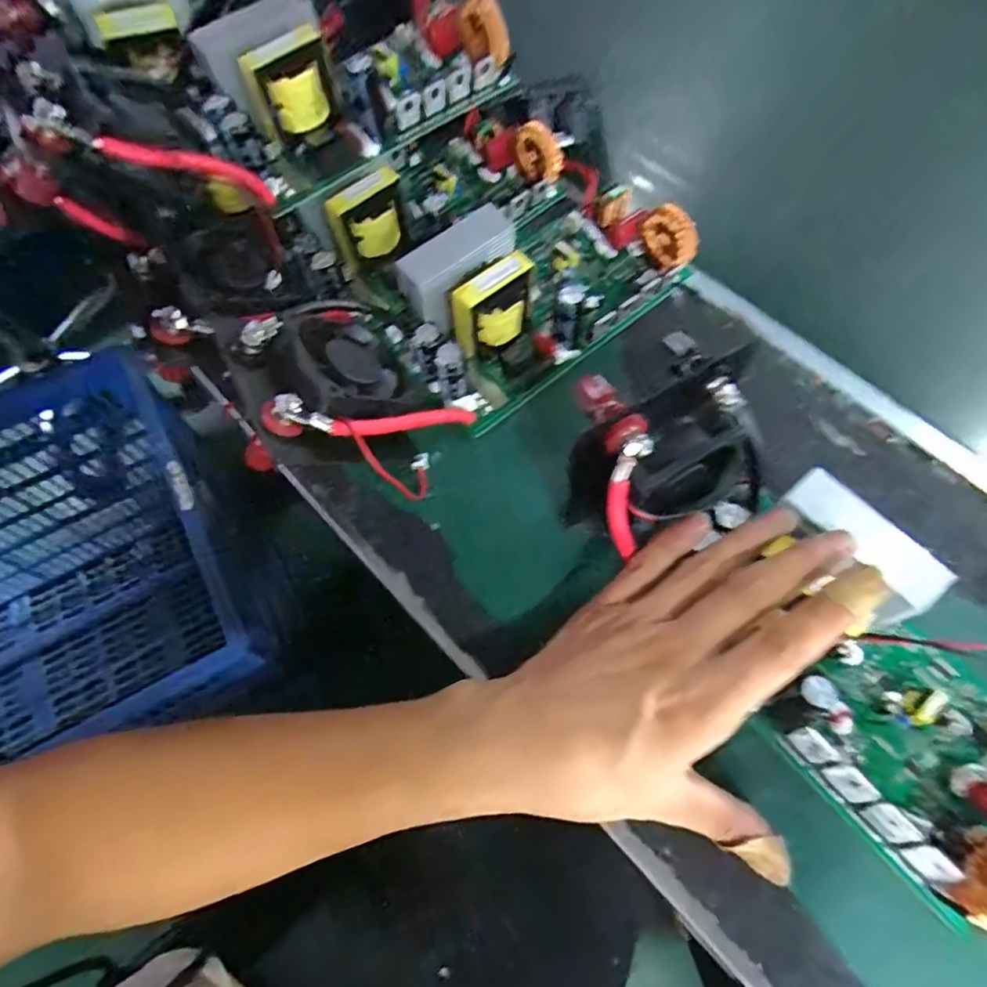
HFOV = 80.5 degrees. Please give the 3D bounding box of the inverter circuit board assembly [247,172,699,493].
[{"bbox_3d":[-0.011,-0.110,0.343,0.274,0.061,0.132,-38,70,-16],"label":"inverter circuit board assembly"}]

